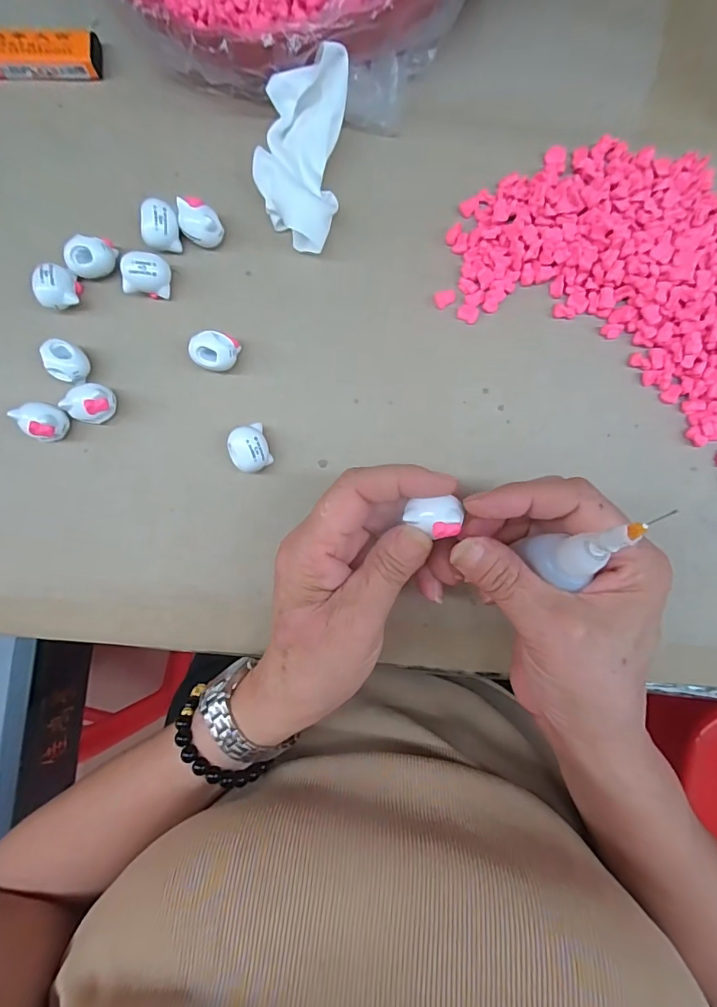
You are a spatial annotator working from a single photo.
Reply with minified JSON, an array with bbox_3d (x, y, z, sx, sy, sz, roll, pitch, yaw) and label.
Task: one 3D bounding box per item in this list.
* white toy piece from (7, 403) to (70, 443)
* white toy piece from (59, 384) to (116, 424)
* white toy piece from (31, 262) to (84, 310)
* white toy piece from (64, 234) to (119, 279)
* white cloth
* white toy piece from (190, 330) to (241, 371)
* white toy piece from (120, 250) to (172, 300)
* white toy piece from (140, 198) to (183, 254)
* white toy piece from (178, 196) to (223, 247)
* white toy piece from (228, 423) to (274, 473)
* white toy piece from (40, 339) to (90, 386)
[{"bbox_3d":[-0.178,-0.046,0.265,0.021,0.023,0.021,0,87,2],"label":"white toy piece"},{"bbox_3d":[-0.150,-0.056,0.265,0.018,0.023,0.023,31,88,3],"label":"white toy piece"},{"bbox_3d":[-0.170,-0.121,0.267,0.019,0.023,0.023,41,89,4],"label":"white toy piece"},{"bbox_3d":[-0.152,-0.140,0.268,0.026,0.021,0.017,-15,86,1],"label":"white toy piece"},{"bbox_3d":[-0.033,-0.191,0.256,0.045,0.017,0.091,11,107,3],"label":"white cloth"},{"bbox_3d":[-0.081,-0.085,0.266,0.024,0.019,0.020,11,87,3],"label":"white toy piece"},{"bbox_3d":[-0.121,-0.131,0.268,0.024,0.020,0.020,3,87,2],"label":"white toy piece"},{"bbox_3d":[-0.112,-0.158,0.270,0.017,0.021,0.023,7,87,2],"label":"white toy piece"},{"bbox_3d":[-0.091,-0.159,0.270,0.022,0.021,0.021,9,87,3],"label":"white toy piece"},{"bbox_3d":[-0.061,-0.030,0.263,0.020,0.021,0.025,-17,86,1],"label":"white toy piece"},{"bbox_3d":[-0.164,-0.079,0.265,0.021,0.022,0.020,0,87,2],"label":"white toy piece"}]

